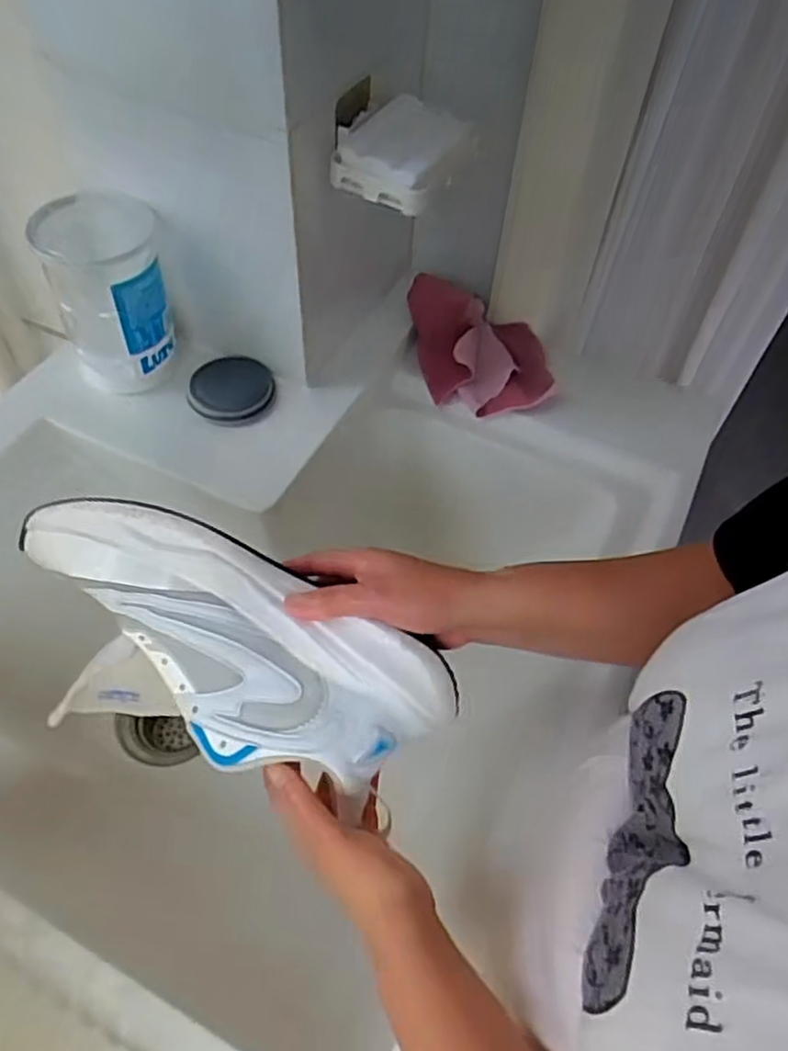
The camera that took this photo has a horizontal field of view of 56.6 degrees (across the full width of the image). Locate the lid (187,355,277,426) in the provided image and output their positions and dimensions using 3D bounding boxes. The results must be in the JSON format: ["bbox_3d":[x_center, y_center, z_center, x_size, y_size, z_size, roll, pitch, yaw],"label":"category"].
[{"bbox_3d":[-0.159,-0.134,0.717,0.084,0.021,0.078,1,54,-2],"label":"lid"}]

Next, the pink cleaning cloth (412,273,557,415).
[{"bbox_3d":[0.093,-0.194,0.788,0.134,0.034,0.160,-8,75,-14],"label":"pink cleaning cloth"}]

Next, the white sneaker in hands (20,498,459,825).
[{"bbox_3d":[-0.102,0.081,0.452,0.268,0.086,0.109,28,55,-5],"label":"white sneaker in hands"}]

